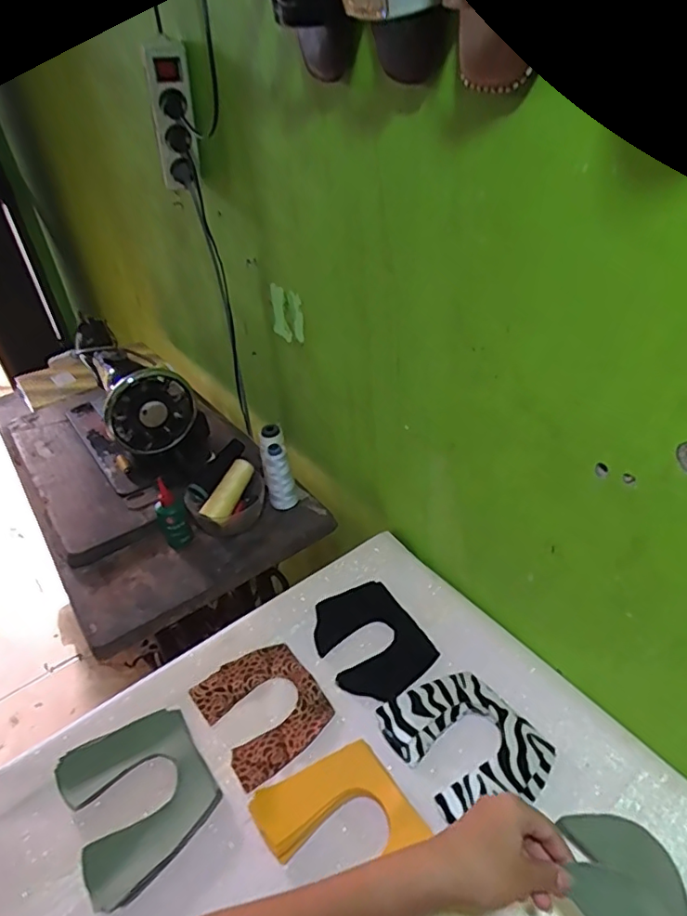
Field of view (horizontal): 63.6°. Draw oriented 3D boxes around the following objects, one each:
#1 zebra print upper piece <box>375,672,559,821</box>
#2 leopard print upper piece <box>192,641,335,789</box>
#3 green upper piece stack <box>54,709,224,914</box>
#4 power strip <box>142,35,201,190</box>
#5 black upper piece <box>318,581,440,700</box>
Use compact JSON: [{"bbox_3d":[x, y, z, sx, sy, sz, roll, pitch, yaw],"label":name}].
[{"bbox_3d":[0.126,0.292,0.576,0.124,0.009,0.152,-28,43,-23],"label":"zebra print upper piece"},{"bbox_3d":[-0.090,0.281,0.630,0.120,0.007,0.137,-29,46,-26],"label":"leopard print upper piece"},{"bbox_3d":[-0.204,0.334,0.555,0.127,0.014,0.154,-27,42,-26],"label":"green upper piece stack"},{"bbox_3d":[-0.242,-0.483,0.787,0.063,0.175,0.041,-12,38,-8],"label":"power strip"},{"bbox_3d":[0.034,0.225,0.683,0.116,0.008,0.149,-25,47,-19],"label":"black upper piece"}]

